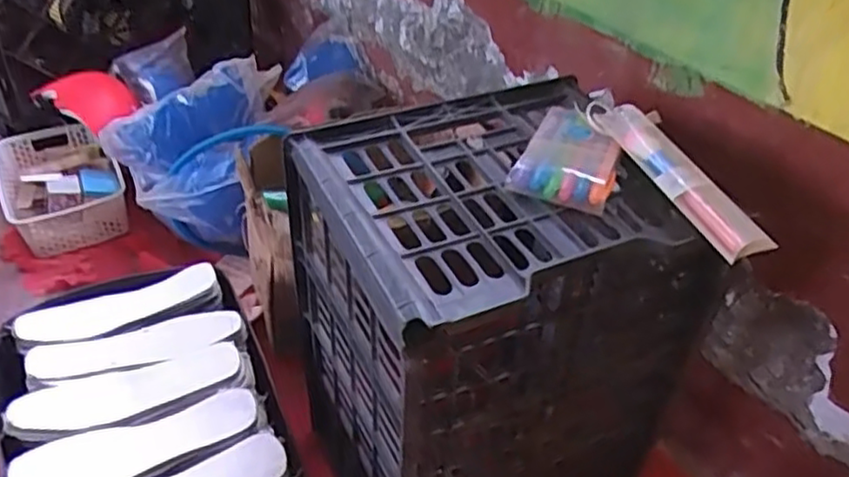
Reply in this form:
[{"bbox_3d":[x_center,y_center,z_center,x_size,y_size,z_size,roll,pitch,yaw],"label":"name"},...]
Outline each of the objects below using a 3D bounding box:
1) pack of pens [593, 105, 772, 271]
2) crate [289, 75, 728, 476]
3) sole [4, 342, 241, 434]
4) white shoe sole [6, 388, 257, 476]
[{"bbox_3d":[0.208,-0.058,0.575,0.043,0.030,0.195,-14,44,-20],"label":"pack of pens"},{"bbox_3d":[0.066,0.115,0.739,0.322,0.451,0.263,-16,44,-21],"label":"crate"},{"bbox_3d":[-0.320,0.160,0.737,0.226,0.018,0.073,-14,44,-20],"label":"sole"},{"bbox_3d":[-0.289,0.207,0.683,0.229,0.025,0.067,-11,44,-17],"label":"white shoe sole"}]

